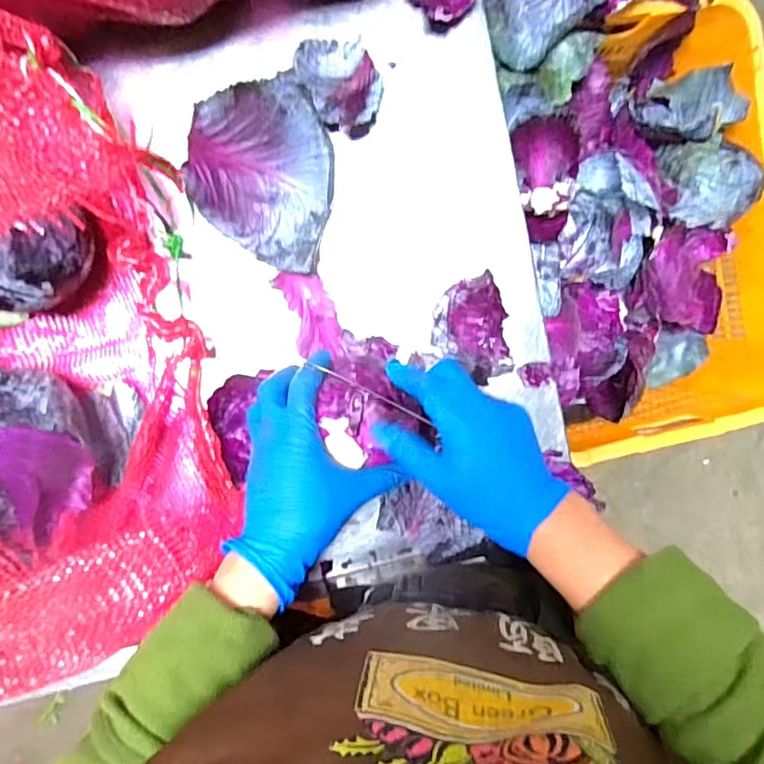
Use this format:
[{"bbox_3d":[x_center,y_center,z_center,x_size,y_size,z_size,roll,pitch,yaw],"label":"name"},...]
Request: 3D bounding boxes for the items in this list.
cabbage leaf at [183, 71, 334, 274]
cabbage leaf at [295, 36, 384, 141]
[{"bbox_3d":[-0.102,-0.171,0.477,0.128,0.049,0.152,-11,95,-4],"label":"cabbage leaf"},{"bbox_3d":[-0.034,-0.265,0.483,0.062,0.026,0.092,-30,96,-2],"label":"cabbage leaf"}]

